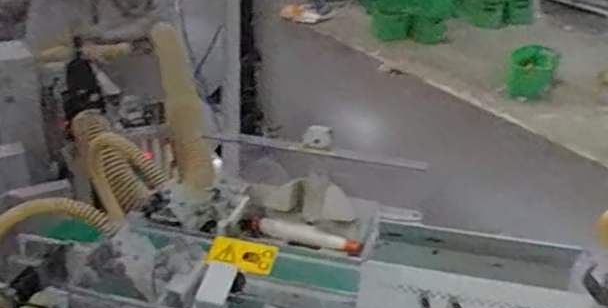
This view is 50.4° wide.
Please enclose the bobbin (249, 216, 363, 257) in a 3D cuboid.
[{"bbox_3d":[-0.001,0.149,1.181,0.220,0.031,0.034,11,25,22],"label":"bobbin"}]

